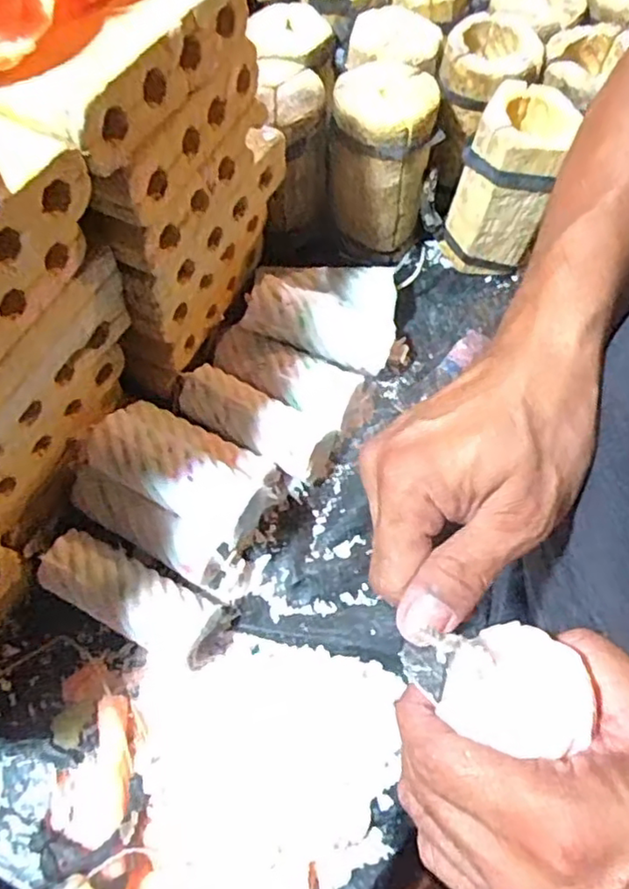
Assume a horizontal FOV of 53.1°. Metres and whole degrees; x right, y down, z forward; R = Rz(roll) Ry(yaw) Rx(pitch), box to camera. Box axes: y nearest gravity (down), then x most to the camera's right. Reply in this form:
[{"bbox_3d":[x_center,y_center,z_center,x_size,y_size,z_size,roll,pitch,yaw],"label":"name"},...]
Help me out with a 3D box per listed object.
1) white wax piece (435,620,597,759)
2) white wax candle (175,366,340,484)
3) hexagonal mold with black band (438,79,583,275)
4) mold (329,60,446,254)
[{"bbox_3d":[0.077,0.093,0.234,0.046,0.024,0.046,-14,49,17],"label":"white wax piece"},{"bbox_3d":[-0.051,-0.021,0.557,0.147,0.039,0.052,29,67,1],"label":"white wax candle"},{"bbox_3d":[0.183,-0.245,0.599,0.090,0.148,0.094,19,65,10],"label":"hexagonal mold with black band"},{"bbox_3d":[0.062,-0.277,0.606,0.089,0.144,0.096,0,64,1],"label":"mold"}]

